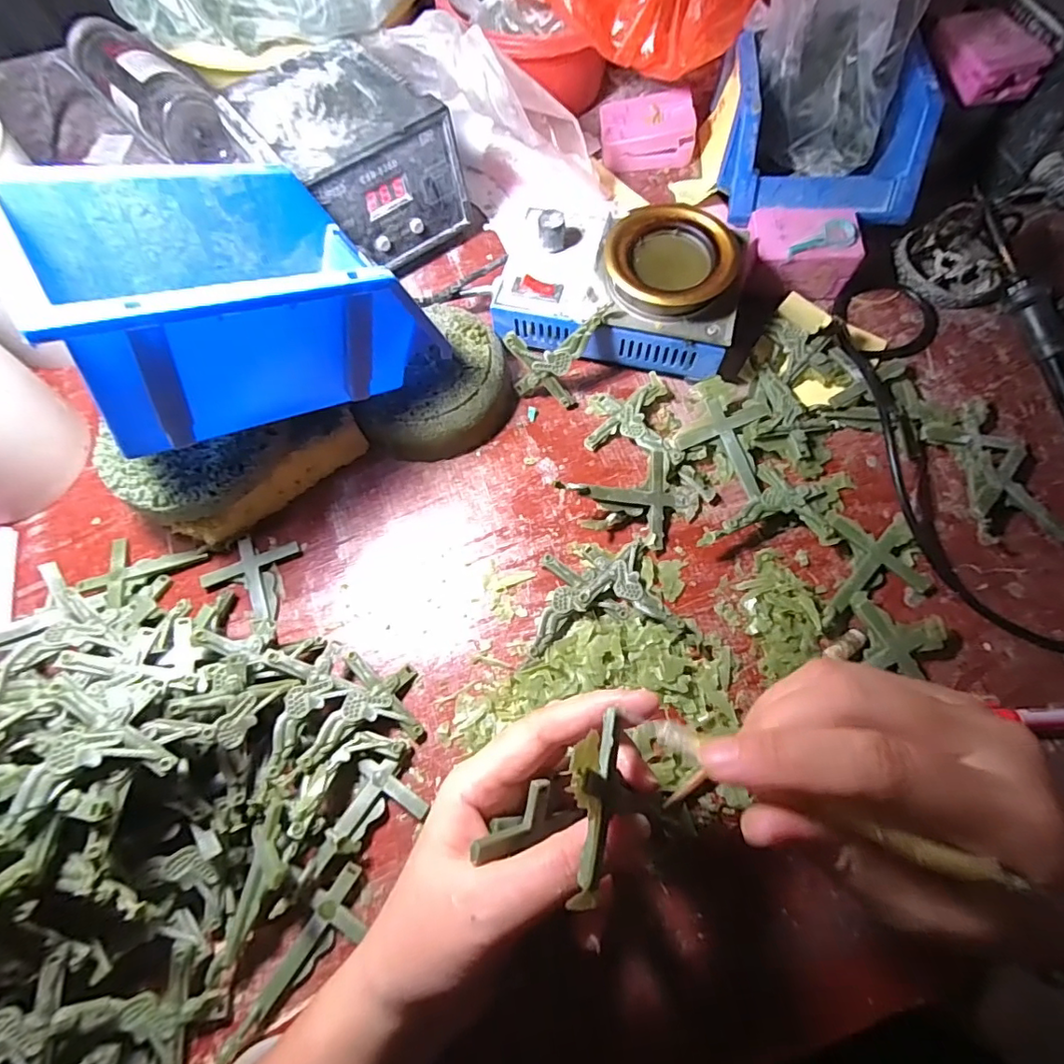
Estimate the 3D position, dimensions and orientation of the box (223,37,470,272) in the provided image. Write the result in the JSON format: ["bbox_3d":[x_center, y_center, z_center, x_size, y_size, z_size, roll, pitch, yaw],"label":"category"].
[{"bbox_3d":[-0.129,-0.265,0.381,0.110,0.078,0.137,-35,72,-10],"label":"box"}]

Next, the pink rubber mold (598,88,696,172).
[{"bbox_3d":[0.091,-0.321,0.430,0.071,0.024,0.051,-2,69,1],"label":"pink rubber mold"}]

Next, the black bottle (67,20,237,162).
[{"bbox_3d":[-0.319,-0.361,0.444,0.167,0.046,0.058,42,76,16],"label":"black bottle"}]

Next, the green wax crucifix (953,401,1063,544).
[{"bbox_3d":[0.279,-0.023,0.319,0.055,0.014,0.114,-24,70,-7],"label":"green wax crucifix"}]

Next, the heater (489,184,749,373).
[{"bbox_3d":[0.056,-0.163,0.356,0.153,0.062,0.094,13,71,7],"label":"heater"}]

